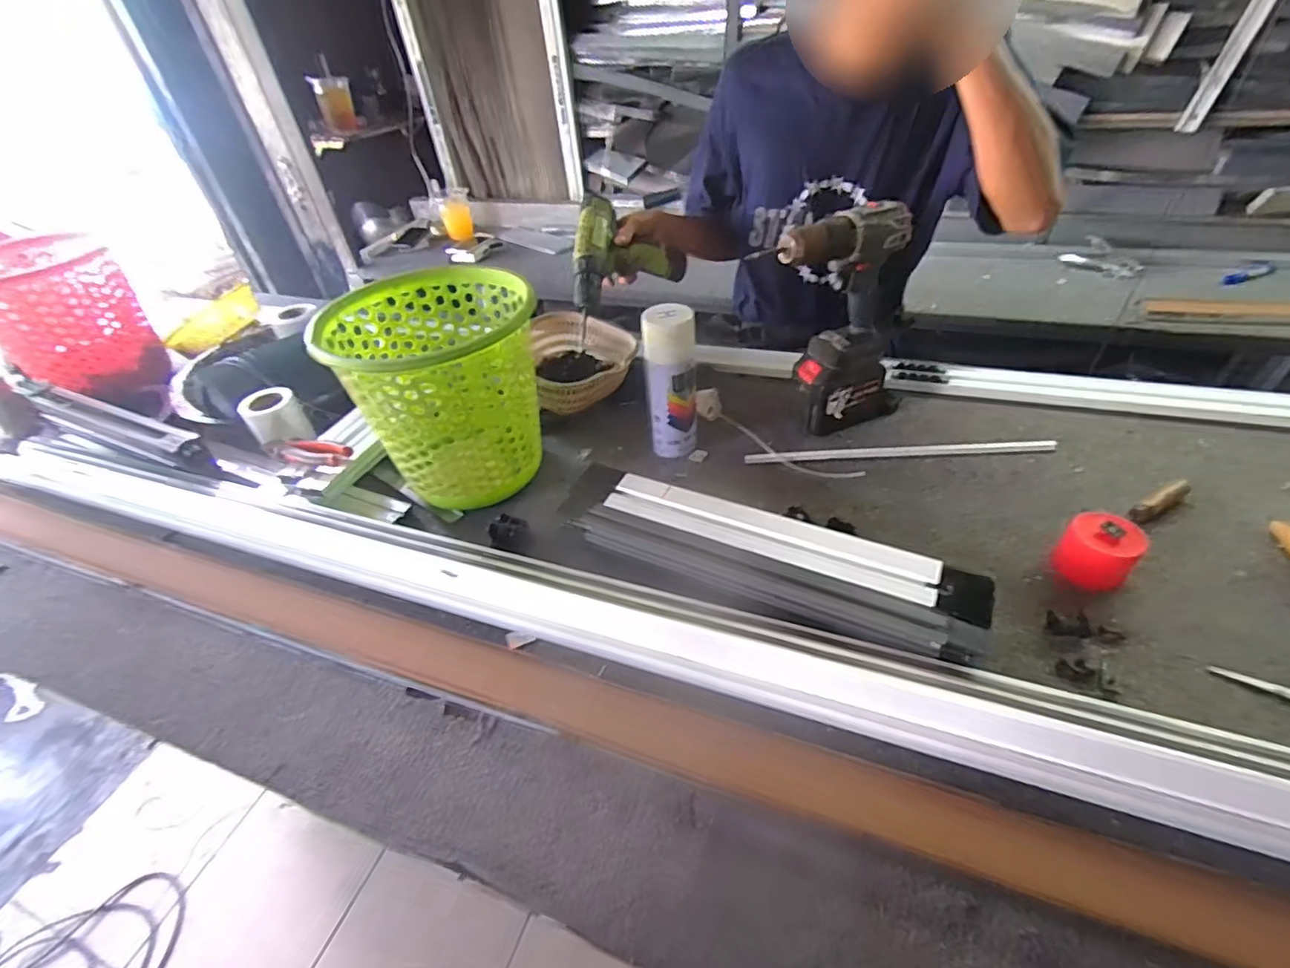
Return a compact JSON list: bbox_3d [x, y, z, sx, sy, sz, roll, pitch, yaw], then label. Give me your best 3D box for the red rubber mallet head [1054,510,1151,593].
[{"bbox_3d":[0.479,0.068,0.598,0.067,0.060,0.070,-32,47,-26],"label":"red rubber mallet head"}]

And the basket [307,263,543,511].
[{"bbox_3d":[-0.250,-0.119,0.736,0.242,0.228,0.253,-9,41,-3],"label":"basket"}]

